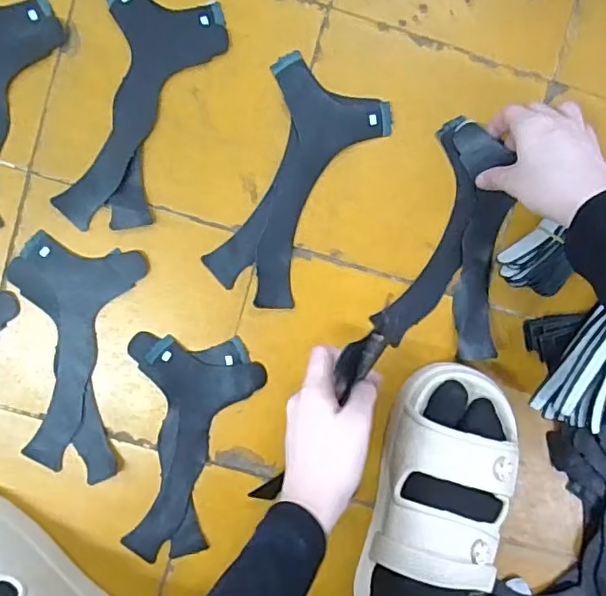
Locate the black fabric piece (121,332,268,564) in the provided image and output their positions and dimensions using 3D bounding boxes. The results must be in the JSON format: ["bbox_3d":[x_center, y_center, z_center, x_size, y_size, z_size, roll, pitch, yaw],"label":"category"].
[{"bbox_3d":[-0.097,0.134,0.500,0.110,0.006,0.196,3,95,-3],"label":"black fabric piece"}]

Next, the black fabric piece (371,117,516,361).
[{"bbox_3d":[0.126,-0.051,0.482,0.095,0.014,0.195,7,94,-4],"label":"black fabric piece"}]

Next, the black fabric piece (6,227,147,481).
[{"bbox_3d":[-0.203,0.053,0.485,0.106,0.004,0.200,10,94,-4],"label":"black fabric piece"}]

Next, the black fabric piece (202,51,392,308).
[{"bbox_3d":[-0.012,-0.095,0.481,0.099,0.004,0.195,27,93,-5],"label":"black fabric piece"}]

